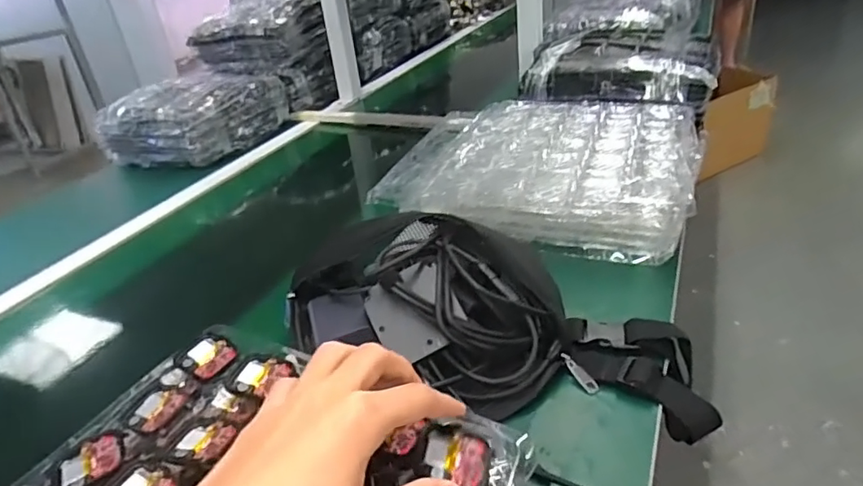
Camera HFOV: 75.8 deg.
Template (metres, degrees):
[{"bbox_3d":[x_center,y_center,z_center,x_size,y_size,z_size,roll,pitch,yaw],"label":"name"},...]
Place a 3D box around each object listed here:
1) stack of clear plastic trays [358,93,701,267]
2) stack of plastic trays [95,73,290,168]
[{"bbox_3d":[0.154,-0.112,0.766,0.371,0.095,0.328,4,32,20],"label":"stack of clear plastic trays"},{"bbox_3d":[-0.482,-0.264,1.145,0.261,0.123,0.306,7,33,24],"label":"stack of plastic trays"}]

